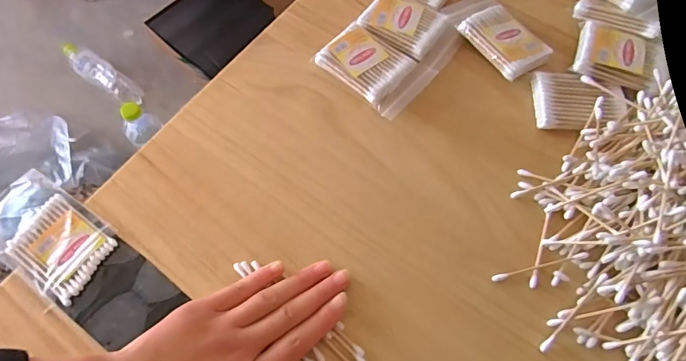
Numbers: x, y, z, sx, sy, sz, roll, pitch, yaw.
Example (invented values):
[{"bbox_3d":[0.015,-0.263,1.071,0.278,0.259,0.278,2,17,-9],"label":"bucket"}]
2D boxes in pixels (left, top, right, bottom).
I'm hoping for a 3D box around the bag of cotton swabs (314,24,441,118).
[{"bbox_3d":[0.030,-0.103,0.409,0.090,0.015,0.065,41,74,16],"label":"bag of cotton swabs"}]

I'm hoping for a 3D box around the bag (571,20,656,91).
[{"bbox_3d":[0.232,-0.106,0.391,0.061,0.020,0.051,19,69,9],"label":"bag"}]

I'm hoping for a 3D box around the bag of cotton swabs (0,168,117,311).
[{"bbox_3d":[-0.231,0.040,0.351,0.111,0.007,0.065,32,72,13],"label":"bag of cotton swabs"}]

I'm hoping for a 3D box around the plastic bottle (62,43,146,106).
[{"bbox_3d":[-0.549,-0.242,1.027,0.228,0.050,0.061,32,67,14],"label":"plastic bottle"}]

